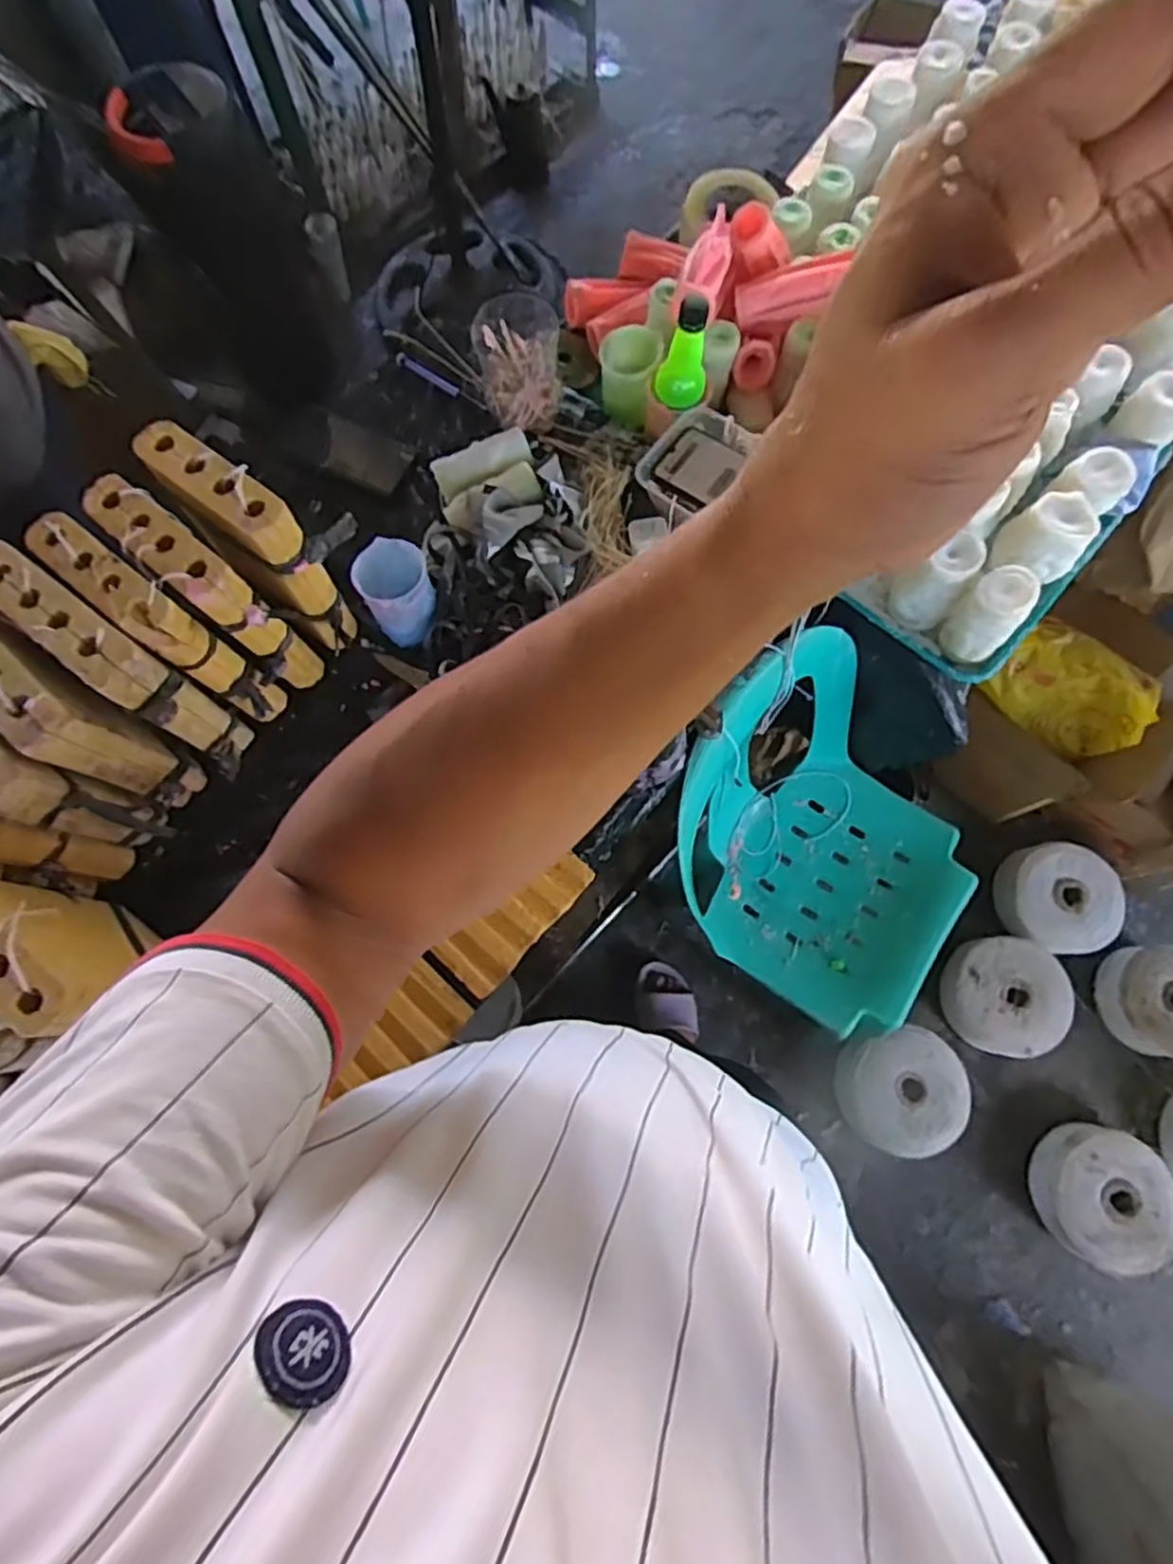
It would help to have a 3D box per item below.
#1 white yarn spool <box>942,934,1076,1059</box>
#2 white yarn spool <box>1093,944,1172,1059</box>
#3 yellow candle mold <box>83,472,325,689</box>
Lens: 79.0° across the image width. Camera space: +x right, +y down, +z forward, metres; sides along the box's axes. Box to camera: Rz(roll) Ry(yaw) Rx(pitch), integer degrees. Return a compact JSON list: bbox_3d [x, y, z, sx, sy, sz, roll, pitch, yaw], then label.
[{"bbox_3d":[0.793,0.404,1.344,0.207,0.097,0.205,0,74,2],"label":"white yarn spool"},{"bbox_3d":[1.053,0.400,1.306,0.175,0.117,0.189,0,74,2],"label":"white yarn spool"},{"bbox_3d":[-0.360,-0.179,0.697,0.167,0.194,0.057,37,78,11],"label":"yellow candle mold"}]

